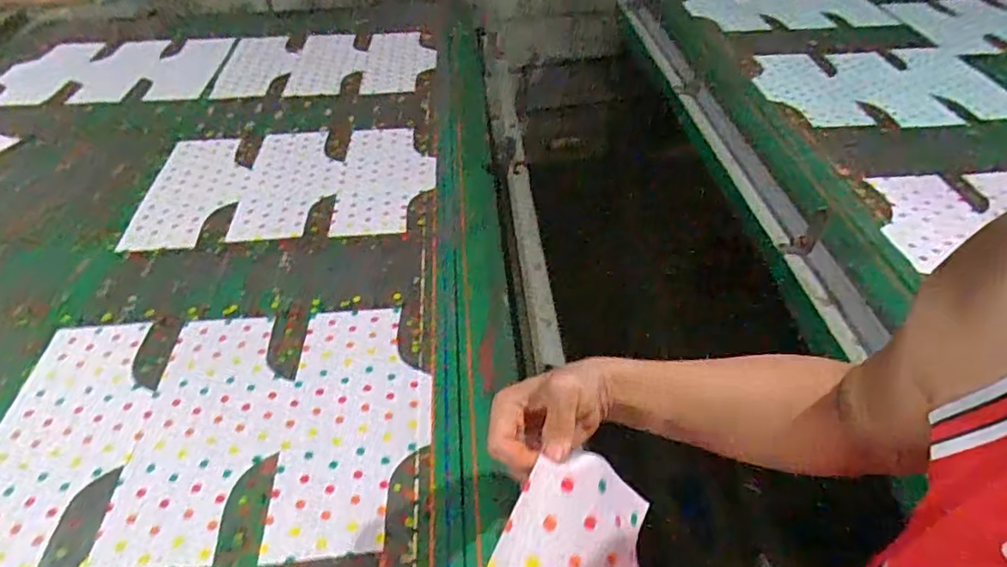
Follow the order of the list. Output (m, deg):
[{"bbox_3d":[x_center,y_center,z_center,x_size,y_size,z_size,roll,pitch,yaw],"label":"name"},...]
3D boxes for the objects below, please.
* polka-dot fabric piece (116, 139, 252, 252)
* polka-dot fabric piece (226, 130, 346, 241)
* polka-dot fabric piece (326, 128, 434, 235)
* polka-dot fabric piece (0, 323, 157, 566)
[{"bbox_3d":[-0.537,-0.171,1.013,0.163,0.007,0.317,-5,45,-4],"label":"polka-dot fabric piece"},{"bbox_3d":[-0.373,-0.187,1.028,0.161,0.009,0.319,-2,44,-7],"label":"polka-dot fabric piece"},{"bbox_3d":[-0.206,-0.194,1.030,0.167,0.009,0.323,-4,45,-3],"label":"polka-dot fabric piece"},{"bbox_3d":[-0.503,0.168,0.666,0.163,0.005,0.320,-4,45,-3],"label":"polka-dot fabric piece"}]

